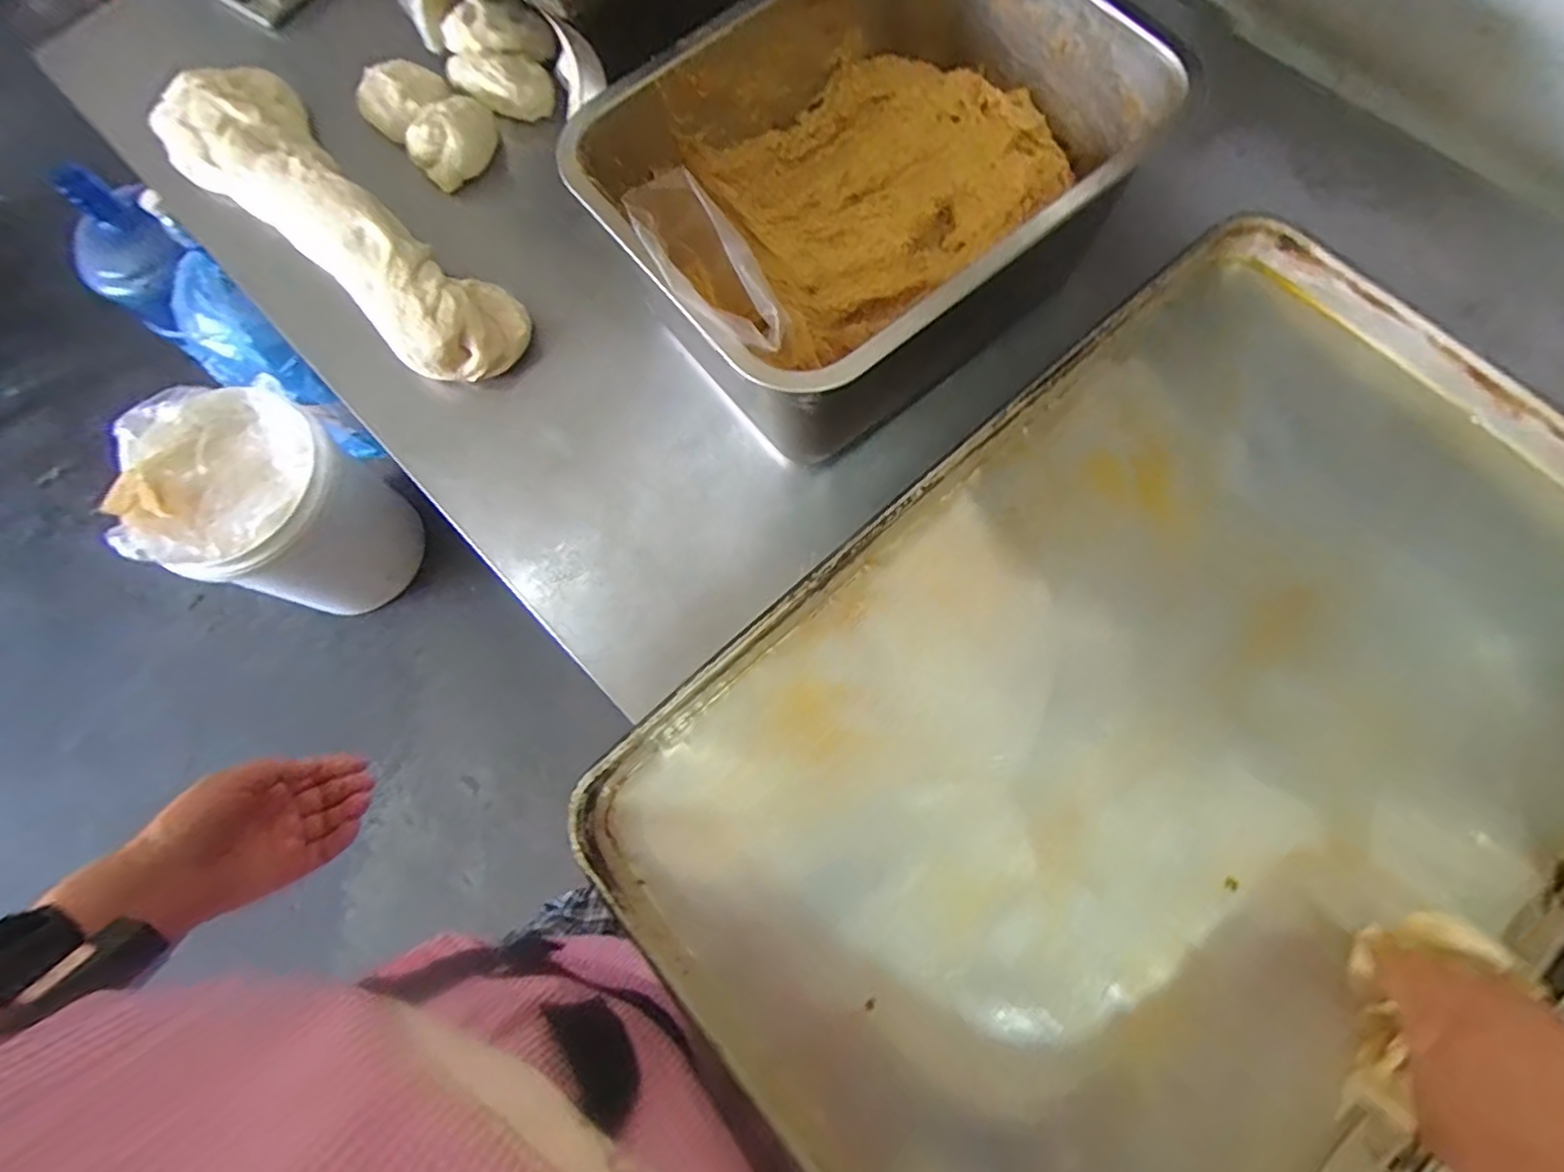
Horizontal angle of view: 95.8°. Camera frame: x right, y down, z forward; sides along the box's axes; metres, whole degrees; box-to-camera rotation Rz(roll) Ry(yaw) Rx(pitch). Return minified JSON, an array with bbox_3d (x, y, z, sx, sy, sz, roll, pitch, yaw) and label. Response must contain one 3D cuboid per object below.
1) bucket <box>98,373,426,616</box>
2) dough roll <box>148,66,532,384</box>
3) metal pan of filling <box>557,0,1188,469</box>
[{"bbox_3d":[-0.841,-0.120,1.211,0.291,0.421,0.291,-1,74,3],"label":"bucket"},{"bbox_3d":[-0.385,-0.314,0.610,0.422,0.066,0.116,41,80,13],"label":"dough roll"},{"bbox_3d":[0.063,-0.271,0.489,0.333,0.168,0.255,-36,75,-7],"label":"metal pan of filling"}]

